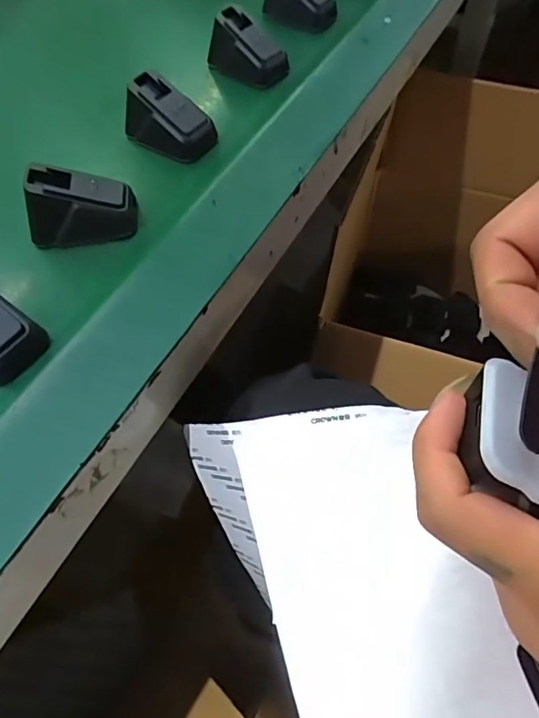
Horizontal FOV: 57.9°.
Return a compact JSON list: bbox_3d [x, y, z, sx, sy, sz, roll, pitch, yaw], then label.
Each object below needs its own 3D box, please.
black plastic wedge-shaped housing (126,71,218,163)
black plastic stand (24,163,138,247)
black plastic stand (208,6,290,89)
[{"bbox_3d":[-0.079,-0.187,0.379,0.066,0.040,0.037,25,63,16],"label":"black plastic wedge-shaped housing"},{"bbox_3d":[-0.125,-0.103,0.323,0.064,0.039,0.038,-4,59,-1],"label":"black plastic stand"},{"bbox_3d":[-0.020,-0.276,0.433,0.072,0.042,0.032,29,64,18],"label":"black plastic stand"}]

